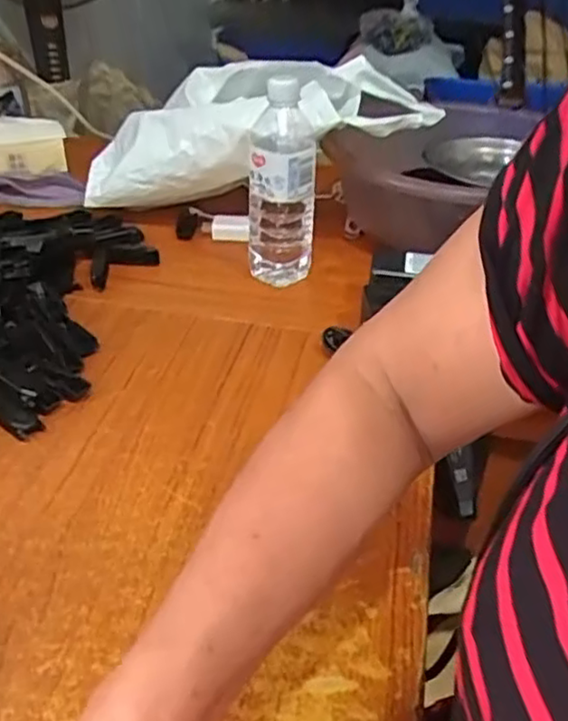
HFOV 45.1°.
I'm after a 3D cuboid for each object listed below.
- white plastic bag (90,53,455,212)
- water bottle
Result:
[{"bbox_3d":[-0.059,-0.257,0.773,0.421,0.125,0.123,-8,30,22],"label":"white plastic bag"},{"bbox_3d":[-0.002,-0.180,0.724,0.068,0.215,0.057,5,34,2],"label":"water bottle"}]

